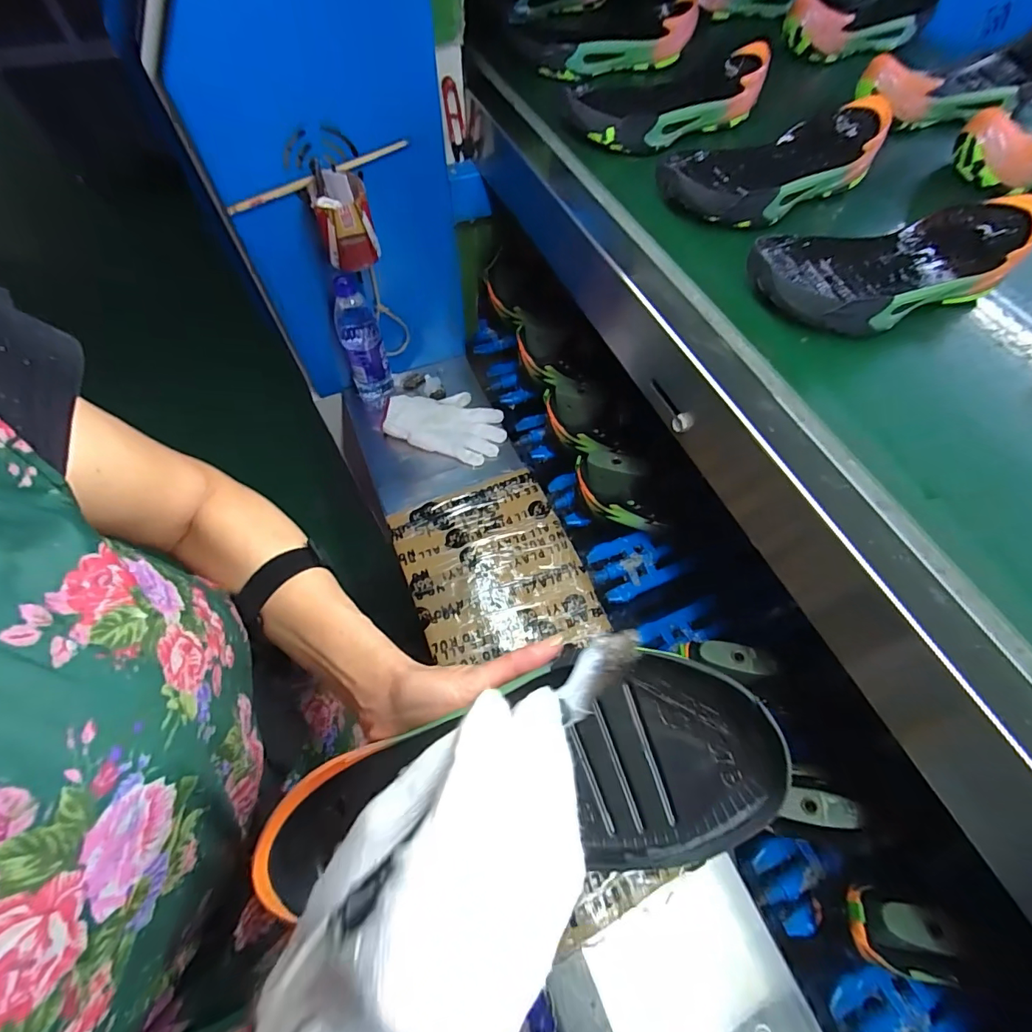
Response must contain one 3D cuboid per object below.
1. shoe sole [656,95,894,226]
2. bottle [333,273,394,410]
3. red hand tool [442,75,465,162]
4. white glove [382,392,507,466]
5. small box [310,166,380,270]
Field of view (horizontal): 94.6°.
[{"bbox_3d":[0.258,-0.359,0.480,0.251,0.034,0.112,-30,66,-13],"label":"shoe sole"},{"bbox_3d":[-0.243,-0.264,0.760,0.069,0.220,0.054,-24,65,-11],"label":"bottle"},{"bbox_3d":[-0.079,-0.516,0.623,0.024,0.093,0.008,-25,65,-11],"label":"red hand tool"},{"bbox_3d":[-0.111,-0.164,0.806,0.189,0.055,0.128,15,64,8],"label":"white glove"},{"bbox_3d":[-0.215,-0.371,0.601,0.065,0.091,0.066,-17,64,-8],"label":"small box"}]

